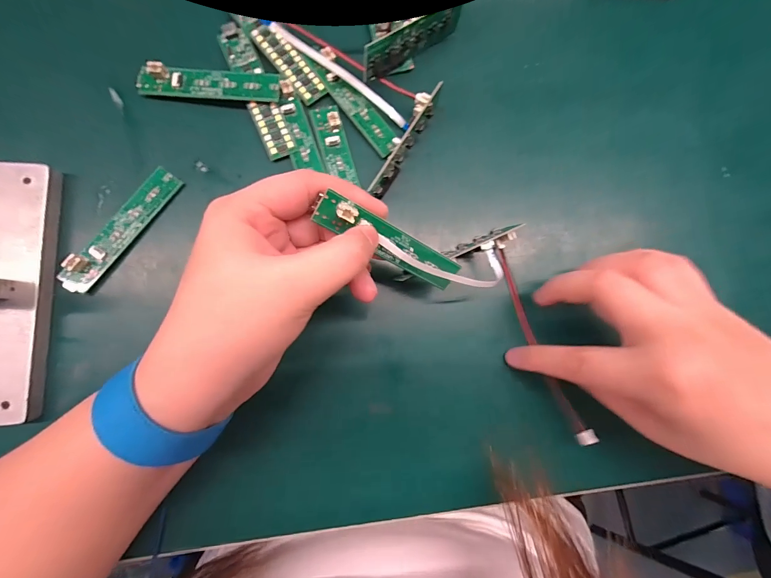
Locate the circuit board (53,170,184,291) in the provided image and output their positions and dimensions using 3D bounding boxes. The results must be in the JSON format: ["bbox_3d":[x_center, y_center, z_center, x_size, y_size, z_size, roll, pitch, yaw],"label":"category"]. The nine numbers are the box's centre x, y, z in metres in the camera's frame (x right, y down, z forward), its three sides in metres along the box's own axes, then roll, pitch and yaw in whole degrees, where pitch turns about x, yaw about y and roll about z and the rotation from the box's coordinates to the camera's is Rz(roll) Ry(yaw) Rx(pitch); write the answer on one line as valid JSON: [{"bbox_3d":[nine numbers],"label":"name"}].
[{"bbox_3d":[-0.152,-0.035,0.192,0.016,0.011,0.084,36,81,-1],"label":"circuit board"}]

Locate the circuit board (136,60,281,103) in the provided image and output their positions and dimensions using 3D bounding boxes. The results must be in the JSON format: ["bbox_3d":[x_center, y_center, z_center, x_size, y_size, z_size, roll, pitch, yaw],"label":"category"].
[{"bbox_3d":[-0.106,-0.123,0.202,0.082,0.007,0.018,1,83,-5],"label":"circuit board"}]

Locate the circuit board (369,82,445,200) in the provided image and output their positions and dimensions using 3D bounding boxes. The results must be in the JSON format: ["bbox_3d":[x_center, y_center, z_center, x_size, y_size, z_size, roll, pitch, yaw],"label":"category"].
[{"bbox_3d":[0.012,-0.091,0.208,0.013,0.014,0.074,30,98,-3],"label":"circuit board"}]

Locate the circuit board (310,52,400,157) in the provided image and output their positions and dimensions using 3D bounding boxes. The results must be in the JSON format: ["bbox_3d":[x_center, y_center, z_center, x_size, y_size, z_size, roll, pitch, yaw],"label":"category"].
[{"bbox_3d":[-0.019,-0.119,0.215,0.019,0.009,0.075,-41,89,-9],"label":"circuit board"}]

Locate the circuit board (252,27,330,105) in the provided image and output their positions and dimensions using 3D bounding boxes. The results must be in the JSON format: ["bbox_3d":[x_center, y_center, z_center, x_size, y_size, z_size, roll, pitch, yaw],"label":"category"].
[{"bbox_3d":[-0.060,-0.142,0.212,0.018,0.004,0.054,-38,88,-9],"label":"circuit board"}]

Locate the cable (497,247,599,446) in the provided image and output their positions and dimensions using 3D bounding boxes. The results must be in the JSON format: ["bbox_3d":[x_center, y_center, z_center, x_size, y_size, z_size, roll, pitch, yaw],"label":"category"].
[{"bbox_3d":[0.096,0.032,0.211,0.009,0.012,0.125,-18,74,-8],"label":"cable"}]

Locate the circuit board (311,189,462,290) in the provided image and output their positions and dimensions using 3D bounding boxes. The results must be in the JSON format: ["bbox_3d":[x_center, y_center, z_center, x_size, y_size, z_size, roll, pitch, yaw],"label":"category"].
[{"bbox_3d":[0.004,-0.022,0.171,0.080,0.011,0.017,26,82,-26],"label":"circuit board"}]

